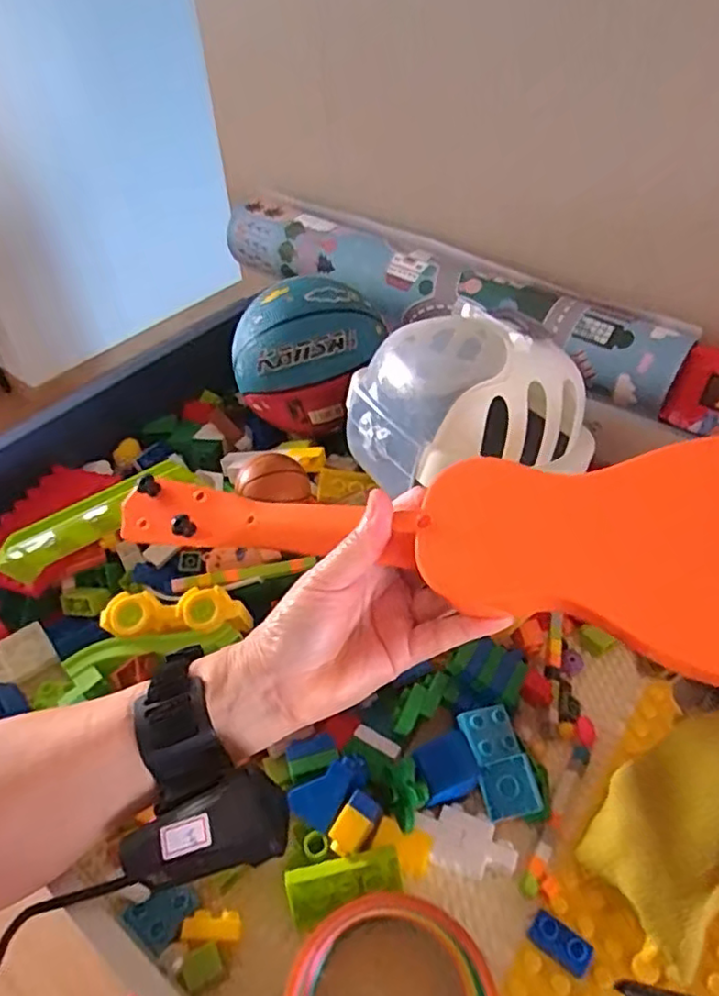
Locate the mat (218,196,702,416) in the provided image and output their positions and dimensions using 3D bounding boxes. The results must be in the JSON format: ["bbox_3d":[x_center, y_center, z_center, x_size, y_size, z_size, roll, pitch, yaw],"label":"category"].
[{"bbox_3d":[0.063,-0.207,0.623,0.501,0.070,0.076,23,51,24],"label":"mat"}]

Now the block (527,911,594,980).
[{"bbox_3d":[0.108,0.237,0.332,0.033,0.011,0.016,31,54,29],"label":"block"}]

